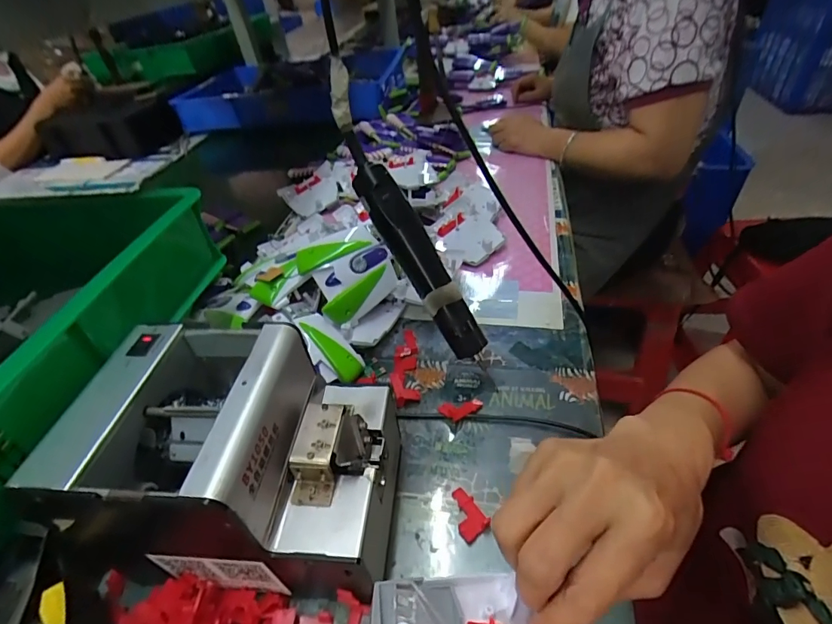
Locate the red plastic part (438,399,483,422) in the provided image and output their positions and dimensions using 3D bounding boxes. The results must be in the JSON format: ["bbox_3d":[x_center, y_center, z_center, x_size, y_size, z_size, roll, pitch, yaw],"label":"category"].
[{"bbox_3d":[0.044,0.090,0.403,0.042,0.010,0.020,-17,43,-12],"label":"red plastic part"}]

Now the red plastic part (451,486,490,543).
[{"bbox_3d":[0.037,0.152,0.330,0.022,0.008,0.038,-24,45,-19],"label":"red plastic part"}]

